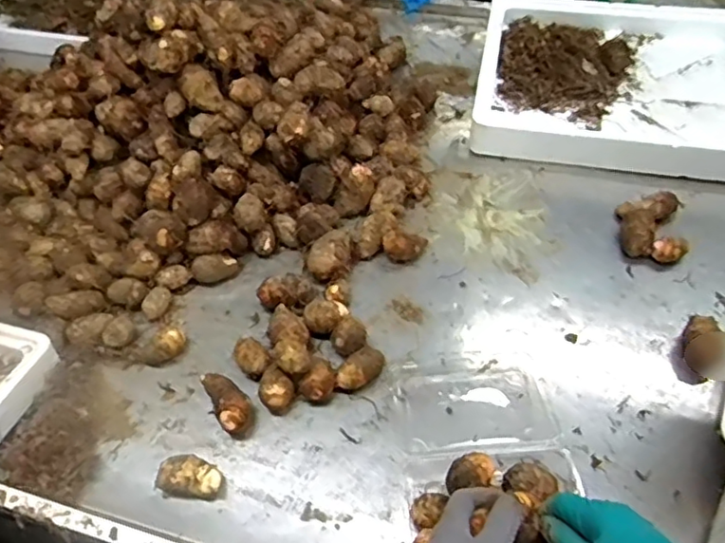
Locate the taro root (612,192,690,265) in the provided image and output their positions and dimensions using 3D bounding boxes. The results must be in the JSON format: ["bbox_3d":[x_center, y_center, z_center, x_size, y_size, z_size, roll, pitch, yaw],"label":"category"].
[{"bbox_3d":[0.406,-0.063,0.864,0.083,0.038,0.112,5,52,8],"label":"taro root"}]

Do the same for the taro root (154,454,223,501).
[{"bbox_3d":[-0.186,0.220,0.664,0.068,0.025,0.041,3,52,6],"label":"taro root"}]

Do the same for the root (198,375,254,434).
[{"bbox_3d":[-0.153,0.147,0.699,0.042,0.035,0.079,-35,57,-22],"label":"root"}]

